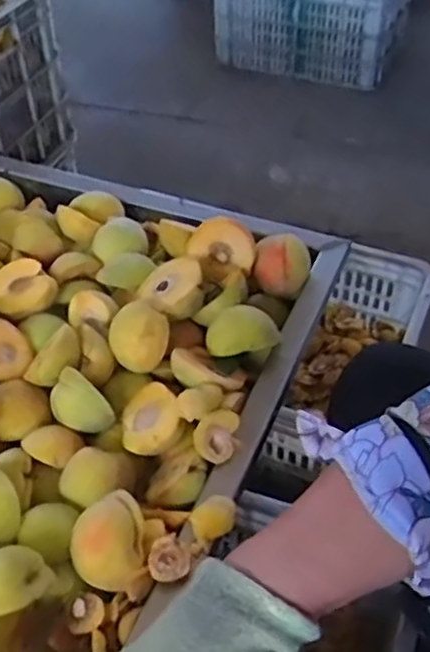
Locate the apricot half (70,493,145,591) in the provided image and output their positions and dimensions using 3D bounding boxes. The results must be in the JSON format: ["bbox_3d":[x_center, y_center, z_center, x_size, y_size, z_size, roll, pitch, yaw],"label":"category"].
[{"bbox_3d":[-0.077,0.156,0.495,0.052,0.041,0.058,2,45,2],"label":"apricot half"}]

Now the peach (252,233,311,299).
[{"bbox_3d":[0.070,-0.064,0.712,0.056,0.054,0.052,7,46,7],"label":"peach"}]

